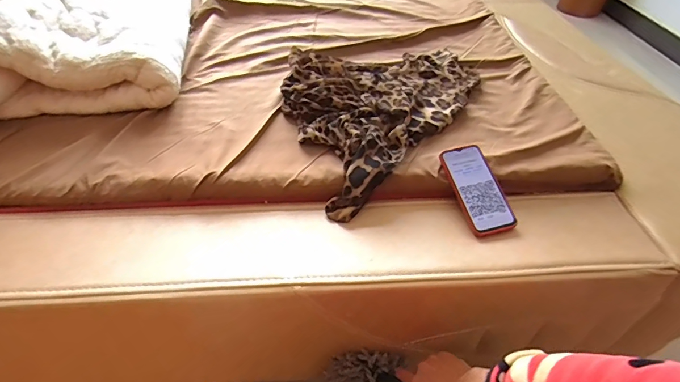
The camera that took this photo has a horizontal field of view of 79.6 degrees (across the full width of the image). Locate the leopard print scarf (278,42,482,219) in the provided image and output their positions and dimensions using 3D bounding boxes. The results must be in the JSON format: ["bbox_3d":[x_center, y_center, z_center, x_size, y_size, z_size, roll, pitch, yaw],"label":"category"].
[{"bbox_3d":[0.058,-0.209,0.884,0.368,0.068,0.588,31,51,25],"label":"leopard print scarf"}]

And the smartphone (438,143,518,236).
[{"bbox_3d":[0.236,-0.006,0.697,0.087,0.015,0.166,-11,64,-14],"label":"smartphone"}]

